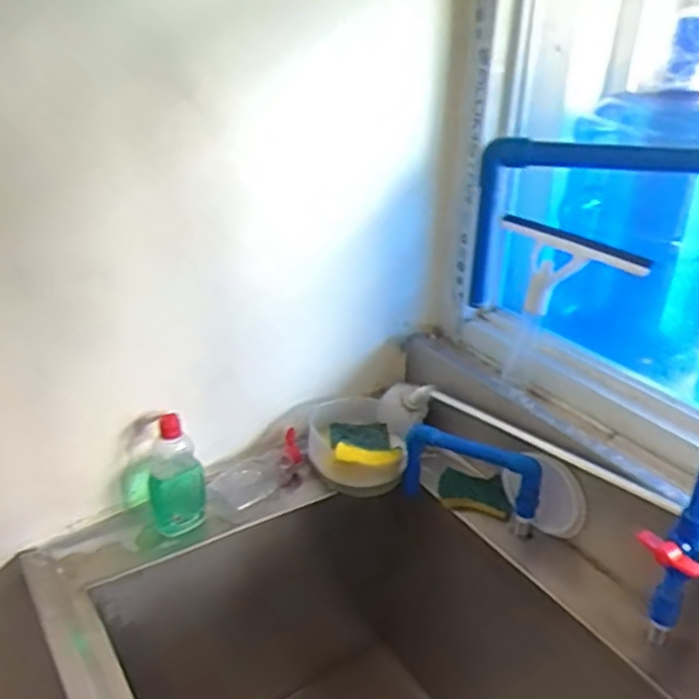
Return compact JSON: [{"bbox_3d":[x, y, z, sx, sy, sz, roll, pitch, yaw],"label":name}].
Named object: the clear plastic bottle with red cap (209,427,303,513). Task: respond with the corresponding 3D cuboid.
[{"bbox_3d":[-0.120,0.181,1.010,0.050,0.047,0.165,20,33,30],"label":"clear plastic bottle with red cap"}]

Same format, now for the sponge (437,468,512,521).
[{"bbox_3d":[0.177,0.206,1.014,0.100,0.026,0.058,7,59,12],"label":"sponge"}]

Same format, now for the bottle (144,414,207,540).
[{"bbox_3d":[-0.220,0.164,0.911,0.070,0.147,0.060,-7,29,-17],"label":"bottle"}]

